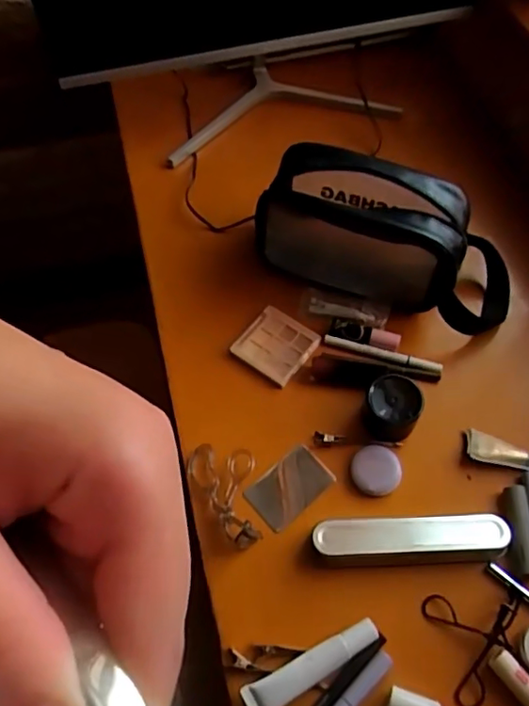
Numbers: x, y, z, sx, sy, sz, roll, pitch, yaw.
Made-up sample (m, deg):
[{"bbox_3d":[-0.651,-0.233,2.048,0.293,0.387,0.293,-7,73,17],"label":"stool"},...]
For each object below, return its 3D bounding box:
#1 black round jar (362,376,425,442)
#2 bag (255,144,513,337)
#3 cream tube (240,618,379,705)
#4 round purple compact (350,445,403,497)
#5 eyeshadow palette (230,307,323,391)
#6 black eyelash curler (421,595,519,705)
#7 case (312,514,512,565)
[{"bbox_3d":[0.121,0.051,0.533,0.049,0.040,0.056,29,66,18],"label":"black round jar"},{"bbox_3d":[0.127,-0.125,0.588,0.270,0.116,0.107,18,63,13],"label":"bag"},{"bbox_3d":[0.038,0.248,0.446,0.113,0.017,0.026,-26,62,-10],"label":"cream tube"},{"bbox_3d":[0.105,0.108,0.528,0.044,0.014,0.045,-2,61,3],"label":"round purple compact"},{"bbox_3d":[0.011,-0.010,0.604,0.075,0.004,0.074,30,67,18],"label":"eyeshadow palette"},{"bbox_3d":[0.172,0.236,0.451,0.079,0.024,0.081,0,61,4],"label":"black eyelash curler"},{"bbox_3d":[0.129,0.165,0.500,0.167,0.027,0.038,-3,61,2],"label":"case"}]

